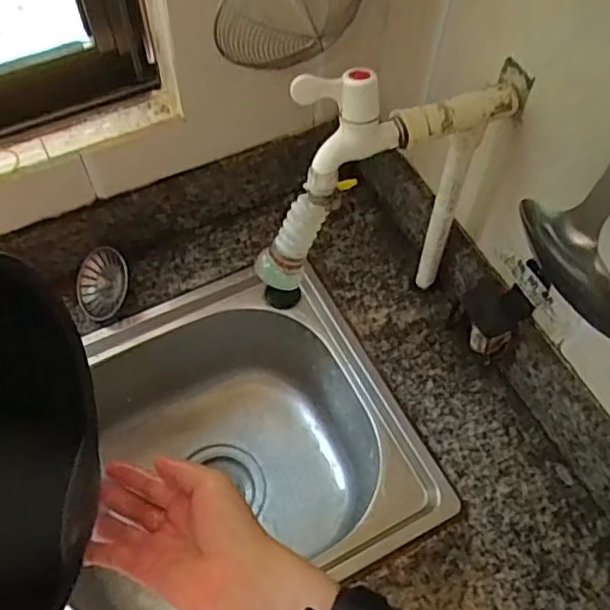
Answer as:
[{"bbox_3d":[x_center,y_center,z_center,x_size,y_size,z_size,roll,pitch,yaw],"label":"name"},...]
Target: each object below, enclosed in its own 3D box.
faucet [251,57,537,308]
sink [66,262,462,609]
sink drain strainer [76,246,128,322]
[{"bbox_3d":[0.059,-0.110,0.491,0.221,0.165,0.056,-28,64,-18],"label":"faucet"},{"bbox_3d":[-0.096,0.180,0.674,0.371,0.186,0.326,-23,62,-16],"label":"sink"},{"bbox_3d":[-0.214,-0.022,0.662,0.063,0.013,0.075,3,96,25],"label":"sink drain strainer"}]

